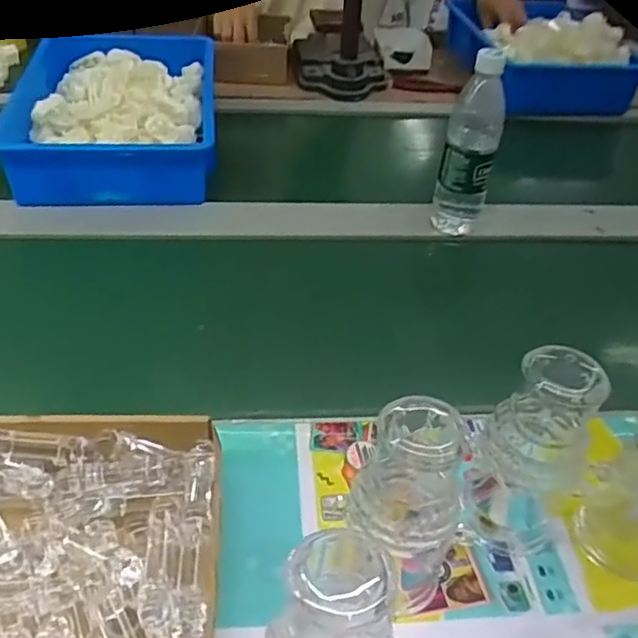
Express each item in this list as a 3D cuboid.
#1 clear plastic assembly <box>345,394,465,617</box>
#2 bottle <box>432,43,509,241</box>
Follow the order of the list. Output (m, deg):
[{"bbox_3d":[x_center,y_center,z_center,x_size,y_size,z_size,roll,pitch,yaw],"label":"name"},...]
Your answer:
[{"bbox_3d":[0.058,0.130,0.435,0.061,0.172,0.061,3,41,-3],"label":"clear plastic assembly"},{"bbox_3d":[0.181,-0.195,0.796,0.062,0.240,0.055,13,42,8],"label":"bottle"}]

